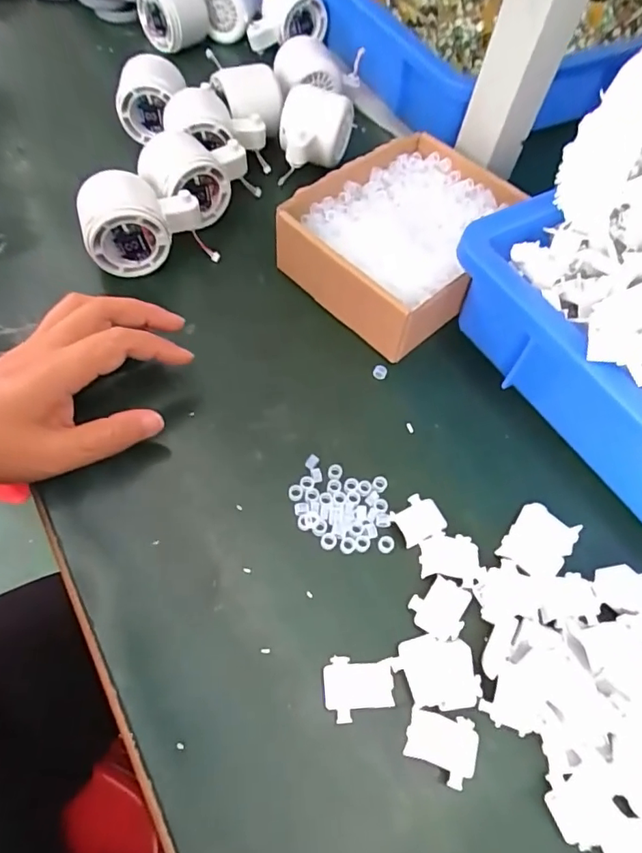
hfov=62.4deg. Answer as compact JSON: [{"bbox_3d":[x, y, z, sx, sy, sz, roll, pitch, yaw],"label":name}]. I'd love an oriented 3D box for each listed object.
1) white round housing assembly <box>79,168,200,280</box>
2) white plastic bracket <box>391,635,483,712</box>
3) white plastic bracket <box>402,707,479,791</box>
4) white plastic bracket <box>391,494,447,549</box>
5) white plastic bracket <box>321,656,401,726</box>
[{"bbox_3d":[-0.133,-0.148,0.397,0.085,0.067,0.052,-15,62,-13],"label":"white round housing assembly"},{"bbox_3d":[0.060,0.128,0.276,0.042,0.006,0.035,-4,61,-8],"label":"white plastic bracket"},{"bbox_3d":[0.059,0.157,0.259,0.034,0.007,0.029,15,60,3],"label":"white plastic bracket"},{"bbox_3d":[0.058,0.055,0.320,0.028,0.004,0.027,-17,63,-14],"label":"white plastic bracket"},{"bbox_3d":[0.022,0.133,0.270,0.039,0.005,0.029,-1,60,-6],"label":"white plastic bracket"}]

